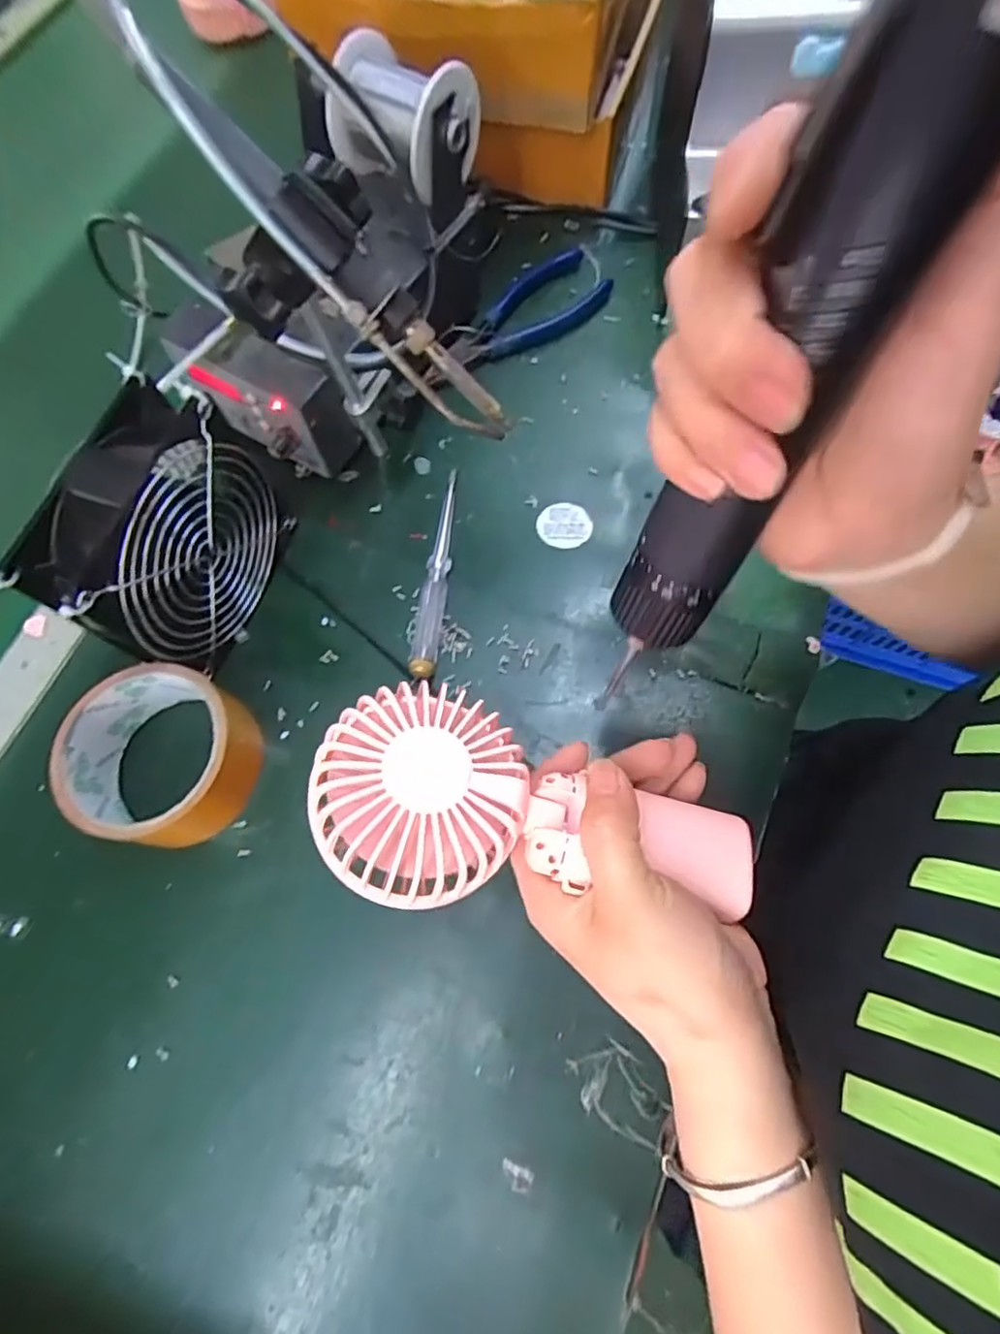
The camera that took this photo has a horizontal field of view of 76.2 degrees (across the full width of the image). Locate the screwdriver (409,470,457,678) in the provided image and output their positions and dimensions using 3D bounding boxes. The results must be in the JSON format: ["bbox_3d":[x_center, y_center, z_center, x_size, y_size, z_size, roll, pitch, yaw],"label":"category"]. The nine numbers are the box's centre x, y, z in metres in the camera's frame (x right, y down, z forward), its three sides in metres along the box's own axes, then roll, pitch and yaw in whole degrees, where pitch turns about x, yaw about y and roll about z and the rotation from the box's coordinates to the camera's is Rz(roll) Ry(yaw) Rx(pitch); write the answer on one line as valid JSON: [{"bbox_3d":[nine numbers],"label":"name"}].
[{"bbox_3d":[-0.039,-0.059,0.387,0.017,0.015,0.138,5,71,4],"label":"screwdriver"}]

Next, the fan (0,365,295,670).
[{"bbox_3d":[-0.170,-0.063,0.341,0.057,0.116,0.122,20,73,9],"label":"fan"}]

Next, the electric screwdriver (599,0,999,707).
[{"bbox_3d":[0.076,-0.079,0.168,0.036,0.210,0.032,30,45,12],"label":"electric screwdriver"}]

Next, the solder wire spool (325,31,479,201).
[{"bbox_3d":[-0.056,-0.314,0.367,0.076,0.053,0.068,25,75,14],"label":"solder wire spool"}]

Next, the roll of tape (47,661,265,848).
[{"bbox_3d":[-0.179,0.047,0.340,0.086,0.046,0.087,-1,71,3],"label":"roll of tape"}]

